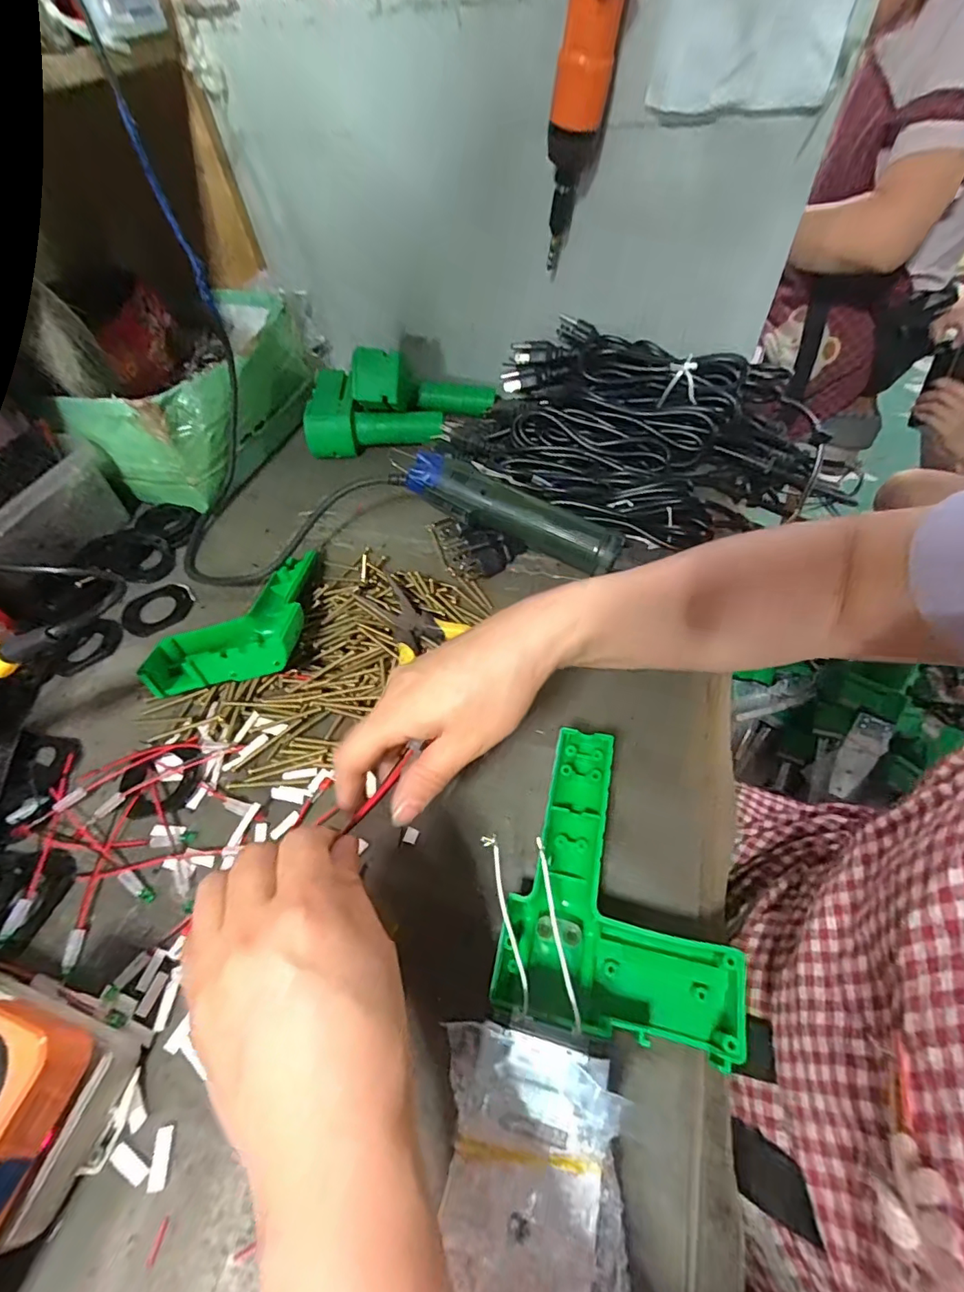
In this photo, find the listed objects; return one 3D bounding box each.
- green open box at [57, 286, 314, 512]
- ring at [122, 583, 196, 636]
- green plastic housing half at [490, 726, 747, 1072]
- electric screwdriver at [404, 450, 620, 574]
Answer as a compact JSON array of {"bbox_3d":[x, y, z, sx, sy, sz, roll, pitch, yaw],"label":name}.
[{"bbox_3d":[-0.296,-0.284,0.571,0.144,0.105,0.261,8,55,12],"label":"green open box"},{"bbox_3d":[-0.295,-0.033,0.464,0.062,0.006,0.062,-3,54,4],"label":"ring"},{"bbox_3d":[0.078,0.128,0.285,0.116,0.033,0.146,8,55,11],"label":"green plastic housing half"},{"bbox_3d":[0.026,-0.116,0.441,0.189,0.033,0.039,26,59,8],"label":"electric screwdriver"}]

